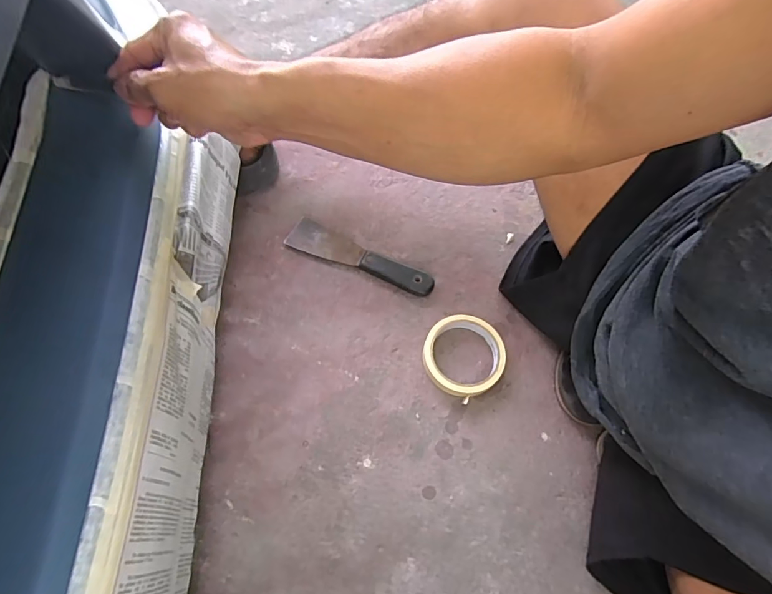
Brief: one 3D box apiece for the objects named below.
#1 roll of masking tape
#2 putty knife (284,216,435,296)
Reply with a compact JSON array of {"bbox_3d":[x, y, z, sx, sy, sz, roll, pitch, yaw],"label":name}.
[{"bbox_3d":[0.090,0.067,0.507,0.094,0.018,0.090,1,63,-3],"label":"roll of masking tape"},{"bbox_3d":[-0.034,-0.049,0.562,0.196,0.016,0.048,25,64,9],"label":"putty knife"}]

